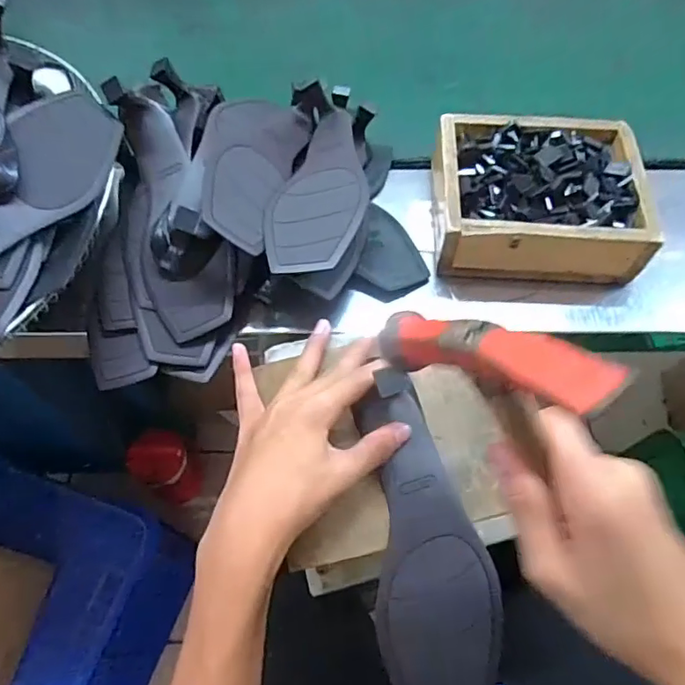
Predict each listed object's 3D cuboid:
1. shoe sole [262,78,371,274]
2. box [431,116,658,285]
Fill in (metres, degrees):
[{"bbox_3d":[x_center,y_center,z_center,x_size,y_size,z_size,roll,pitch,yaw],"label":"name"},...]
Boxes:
[{"bbox_3d":[-0.019,-0.152,0.499,0.081,0.058,0.255,2,61,1],"label":"shoe sole"},{"bbox_3d":[0.176,-0.137,0.502,0.185,0.055,0.155,1,61,1],"label":"box"}]

